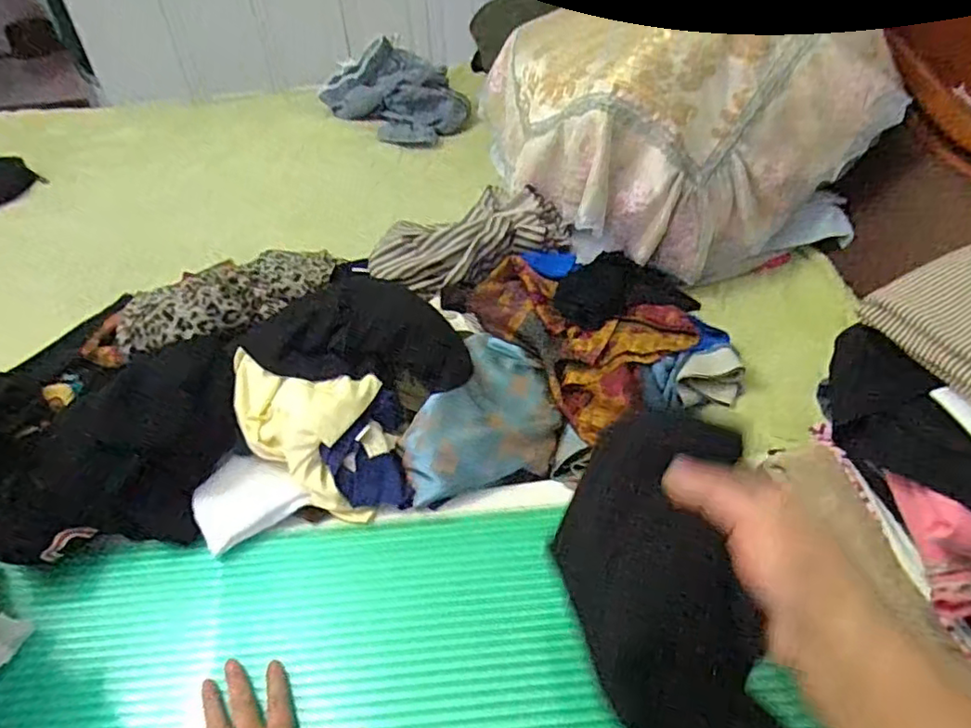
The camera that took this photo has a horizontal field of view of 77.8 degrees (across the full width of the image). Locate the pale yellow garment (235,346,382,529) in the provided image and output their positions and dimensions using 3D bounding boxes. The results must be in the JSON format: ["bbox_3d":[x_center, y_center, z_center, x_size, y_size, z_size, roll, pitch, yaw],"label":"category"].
[{"bbox_3d":[-0.214,0.083,0.693,0.191,0.087,0.146,4,41,9],"label":"pale yellow garment"}]

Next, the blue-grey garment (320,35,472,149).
[{"bbox_3d":[-0.220,-0.690,1.527,0.372,0.162,0.200,27,50,31],"label":"blue-grey garment"}]

